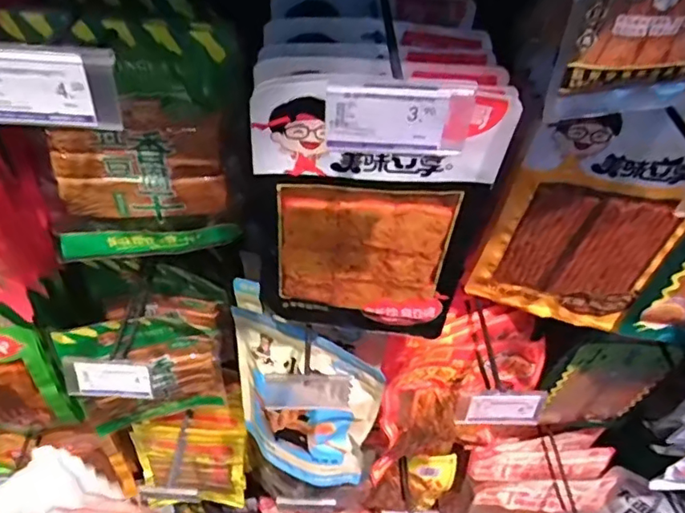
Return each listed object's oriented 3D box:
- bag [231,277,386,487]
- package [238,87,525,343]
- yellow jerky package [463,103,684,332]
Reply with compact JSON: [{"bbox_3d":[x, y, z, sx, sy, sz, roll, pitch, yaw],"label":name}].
[{"bbox_3d":[-0.062,0.166,0.675,0.201,0.238,0.071,32,53,21],"label":"bag"},{"bbox_3d":[0.019,-0.022,0.459,0.173,0.257,0.020,3,48,-4],"label":"package"},{"bbox_3d":[0.220,-0.023,0.507,0.153,0.250,0.026,12,48,4],"label":"yellow jerky package"}]

